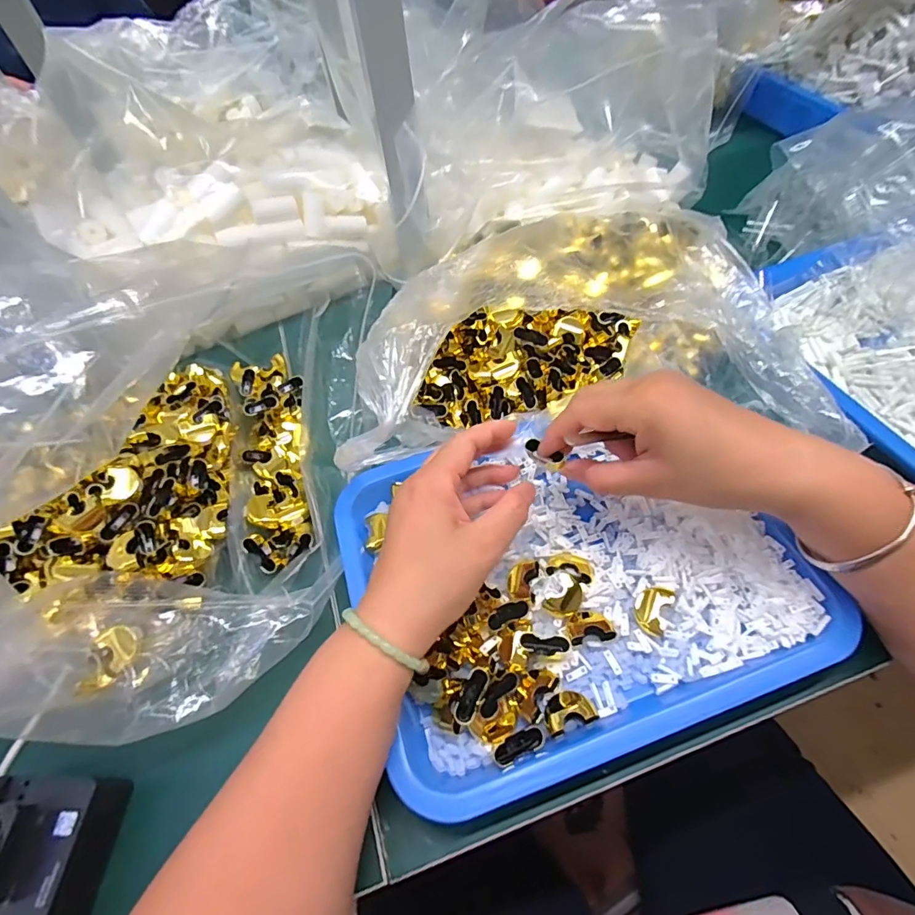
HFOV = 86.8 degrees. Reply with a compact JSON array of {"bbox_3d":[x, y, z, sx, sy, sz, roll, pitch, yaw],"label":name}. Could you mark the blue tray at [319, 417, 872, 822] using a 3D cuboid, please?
[{"bbox_3d":[0.069,0.068,0.319,0.267,0.041,0.220,-18,55,-8],"label":"blue tray"}]

